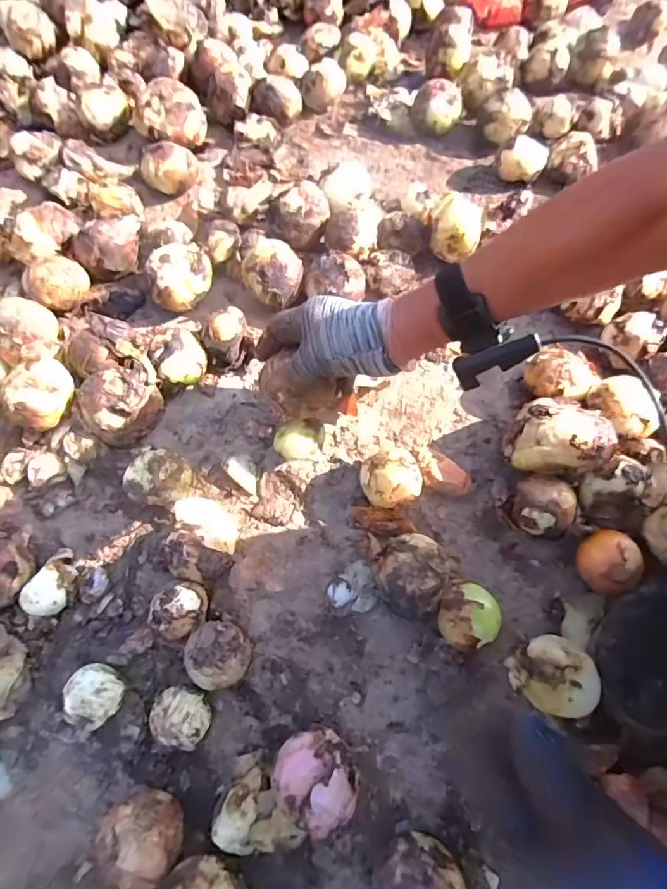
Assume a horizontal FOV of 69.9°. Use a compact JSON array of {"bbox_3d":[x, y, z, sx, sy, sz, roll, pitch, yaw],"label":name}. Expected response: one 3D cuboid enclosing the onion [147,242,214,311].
[{"bbox_3d":[-0.183,-0.200,0.577,0.073,0.059,0.073,1,66,-1],"label":"onion"}]

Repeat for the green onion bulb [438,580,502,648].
[{"bbox_3d":[0.119,0.152,0.424,0.052,0.056,0.052,1,65,-1],"label":"green onion bulb"}]

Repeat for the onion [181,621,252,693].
[{"bbox_3d":[-0.097,0.181,0.411,0.051,0.041,0.051,16,66,6],"label":"onion"}]

